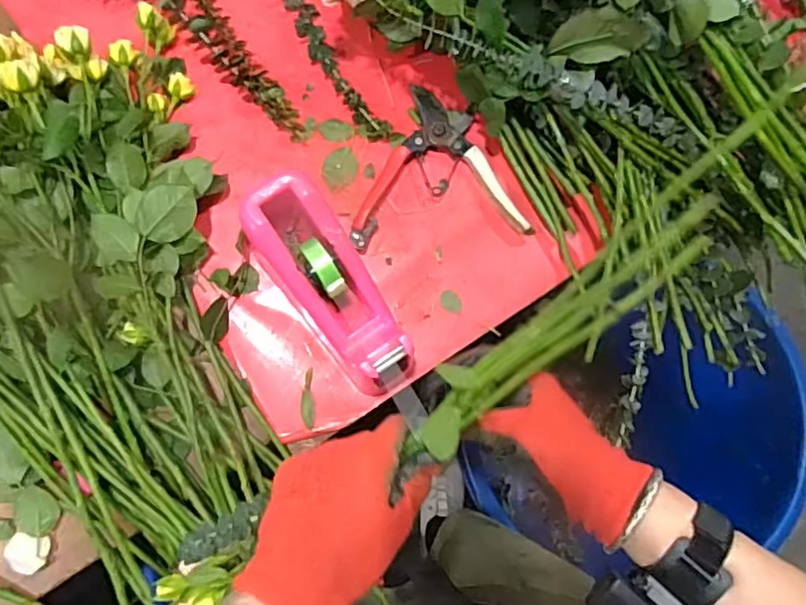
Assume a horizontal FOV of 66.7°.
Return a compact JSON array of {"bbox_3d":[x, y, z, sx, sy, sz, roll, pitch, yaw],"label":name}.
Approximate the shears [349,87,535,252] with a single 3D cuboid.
[{"bbox_3d":[0.030,-0.140,0.615,0.171,0.029,0.158,-5,82,-5],"label":"shears"}]

